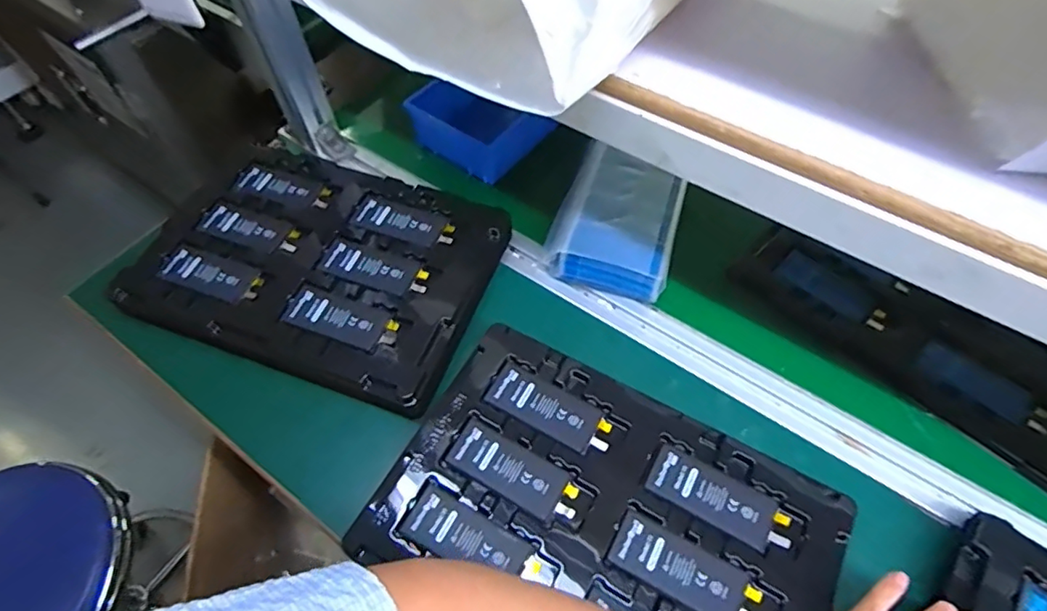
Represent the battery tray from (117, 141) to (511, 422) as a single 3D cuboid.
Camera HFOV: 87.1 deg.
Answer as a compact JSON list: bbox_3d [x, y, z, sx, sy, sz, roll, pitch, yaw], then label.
[{"bbox_3d":[-0.209,-0.047,0.564,0.334,0.026,0.235,17,59,11],"label":"battery tray"}]

